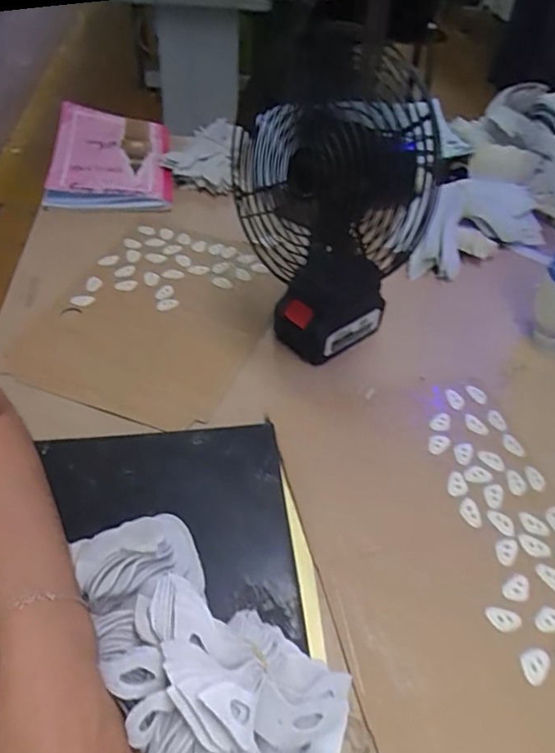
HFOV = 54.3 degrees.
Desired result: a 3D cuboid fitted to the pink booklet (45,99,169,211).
[{"bbox_3d":[-0.253,-0.340,0.831,0.171,0.028,0.268,0,51,-13],"label":"pink booklet"}]

